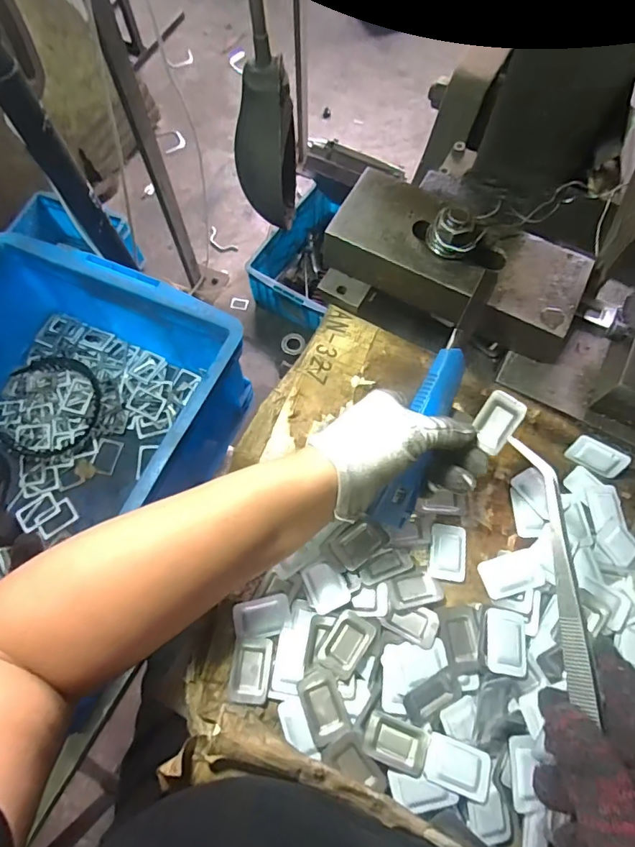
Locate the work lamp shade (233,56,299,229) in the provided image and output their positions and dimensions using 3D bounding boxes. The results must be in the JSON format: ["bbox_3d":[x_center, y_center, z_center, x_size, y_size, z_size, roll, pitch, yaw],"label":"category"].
[{"bbox_3d":[-0.059,-0.312,0.546,0.069,0.198,0.118,-4,70,-2],"label":"work lamp shade"}]

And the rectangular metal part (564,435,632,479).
[{"bbox_3d":[0.219,0.026,0.365,0.041,0.025,0.004,30,35,10],"label":"rectangular metal part"}]

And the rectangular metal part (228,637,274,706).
[{"bbox_3d":[-0.045,0.168,0.318,0.025,0.009,0.039,7,70,2],"label":"rectangular metal part"}]

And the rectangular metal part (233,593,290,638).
[{"bbox_3d":[-0.039,0.138,0.331,0.038,0.006,0.026,-13,70,-5],"label":"rectangular metal part"}]

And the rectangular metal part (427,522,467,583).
[{"bbox_3d":[0.098,0.096,0.349,0.027,0.005,0.040,10,70,4],"label":"rectangular metal part"}]

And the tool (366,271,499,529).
[{"bbox_3d":[0.083,-0.020,0.324,0.026,0.021,0.190,22,84,9],"label":"tool"}]

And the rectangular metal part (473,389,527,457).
[{"bbox_3d":[0.121,-0.001,0.314,0.026,0.004,0.038,42,114,34],"label":"rectangular metal part"}]

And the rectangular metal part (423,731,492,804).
[{"bbox_3d":[0.088,0.216,0.294,0.040,0.006,0.026,19,71,7],"label":"rectangular metal part"}]

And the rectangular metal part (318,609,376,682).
[{"bbox_3d":[0.020,0.151,0.320,0.027,0.004,0.040,32,73,11],"label":"rectangular metal part"}]

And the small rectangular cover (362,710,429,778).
[{"bbox_3d":[0.050,0.204,0.298,0.040,0.005,0.026,20,71,7],"label":"small rectangular cover"}]

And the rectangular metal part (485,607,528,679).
[{"bbox_3d":[0.130,0.150,0.319,0.028,0.008,0.040,9,70,3],"label":"rectangular metal part"}]

